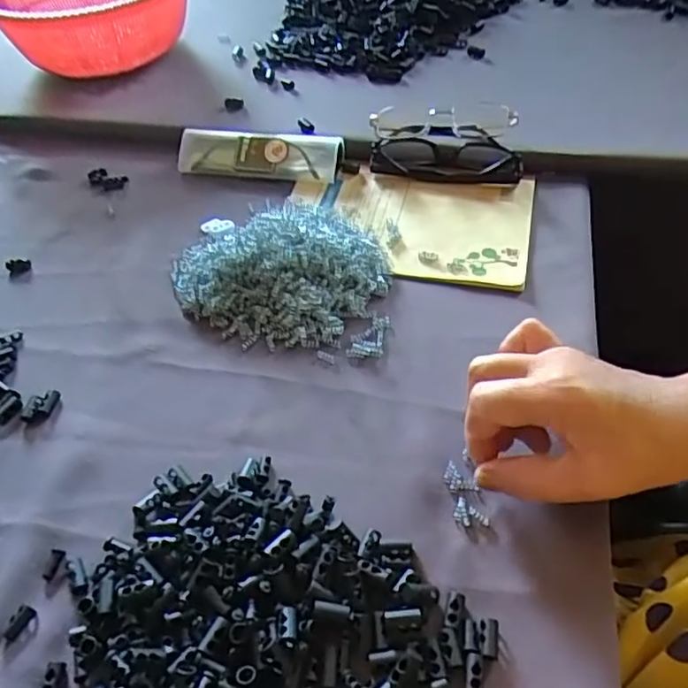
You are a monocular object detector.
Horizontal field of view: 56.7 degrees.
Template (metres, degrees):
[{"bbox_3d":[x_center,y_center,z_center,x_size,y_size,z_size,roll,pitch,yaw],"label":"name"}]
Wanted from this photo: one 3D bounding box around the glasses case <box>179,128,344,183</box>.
[{"bbox_3d":[-0.082,-0.177,0.591,0.155,0.027,0.035,8,51,13],"label":"glasses case"}]

